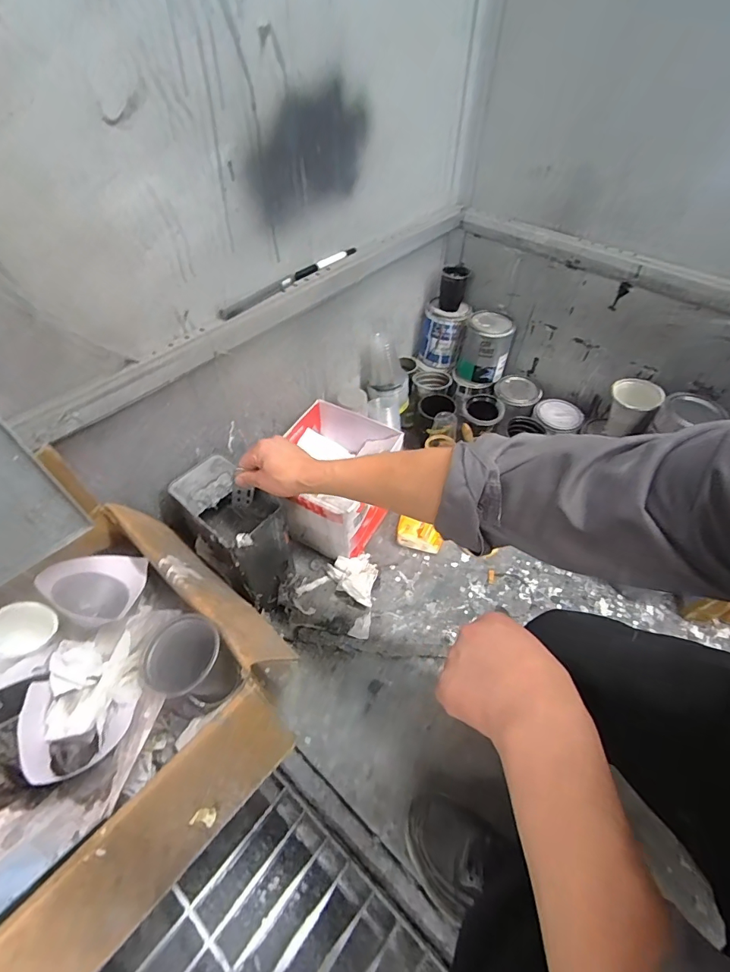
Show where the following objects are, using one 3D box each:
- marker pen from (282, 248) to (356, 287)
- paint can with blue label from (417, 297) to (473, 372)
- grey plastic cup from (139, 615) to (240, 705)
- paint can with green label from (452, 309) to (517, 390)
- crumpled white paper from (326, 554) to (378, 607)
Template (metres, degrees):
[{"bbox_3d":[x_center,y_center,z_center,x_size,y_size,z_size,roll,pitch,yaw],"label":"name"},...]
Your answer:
[{"bbox_3d":[-0.075,-0.368,0.718,0.012,0.014,0.171,32,57,22],"label":"marker pen"},{"bbox_3d":[0.193,-0.372,1.055,0.105,0.135,0.091,23,54,16],"label":"paint can with blue label"},{"bbox_3d":[-0.212,0.224,0.533,0.074,0.112,0.084,30,57,21],"label":"grey plastic cup"},{"bbox_3d":[0.285,-0.327,1.019,0.105,0.135,0.109,1,51,-1],"label":"paint can with green label"},{"bbox_3d":[-0.013,0.182,0.846,0.093,0.046,0.108,-21,55,-17],"label":"crumpled white paper"}]

